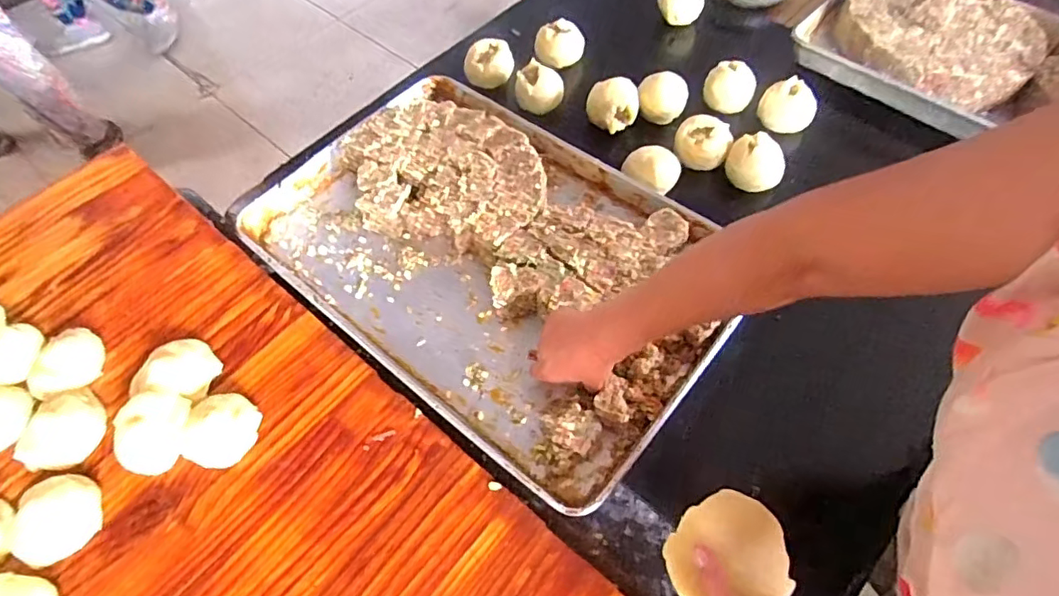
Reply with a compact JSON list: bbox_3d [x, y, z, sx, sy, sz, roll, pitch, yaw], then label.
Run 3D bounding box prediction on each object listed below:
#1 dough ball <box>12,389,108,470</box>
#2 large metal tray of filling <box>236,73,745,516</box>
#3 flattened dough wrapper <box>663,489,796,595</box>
[{"bbox_3d":[-0.502,0.139,0.602,0.071,0.036,0.087,19,62,13],"label":"dough ball"},{"bbox_3d":[-0.048,-0.064,0.743,0.604,0.064,0.396,35,66,21],"label":"large metal tray of filling"},{"bbox_3d":[0.160,0.203,0.453,0.099,0.026,0.084,3,59,4],"label":"flattened dough wrapper"}]

